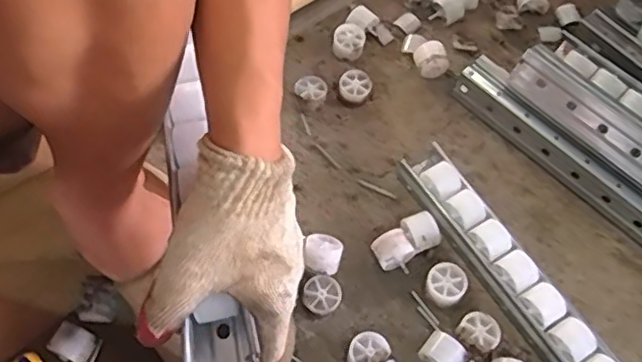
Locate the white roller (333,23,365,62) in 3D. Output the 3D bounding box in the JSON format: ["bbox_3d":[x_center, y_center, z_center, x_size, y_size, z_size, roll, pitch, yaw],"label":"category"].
[{"bbox_3d":[0.031,-0.155,0.687,0.034,0.028,0.039,10,63,3],"label":"white roller"}]

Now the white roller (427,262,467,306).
[{"bbox_3d":[0.114,0.095,0.553,0.035,0.023,0.036,1,63,-2],"label":"white roller"}]

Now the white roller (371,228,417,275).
[{"bbox_3d":[0.067,0.069,0.565,0.034,0.030,0.038,-29,67,-16],"label":"white roller"}]

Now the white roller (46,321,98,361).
[{"bbox_3d":[-0.208,0.139,0.510,0.030,0.030,0.028,24,64,10],"label":"white roller"}]

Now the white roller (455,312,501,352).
[{"bbox_3d":[0.139,0.134,0.534,0.035,0.023,0.029,36,67,15],"label":"white roller"}]

